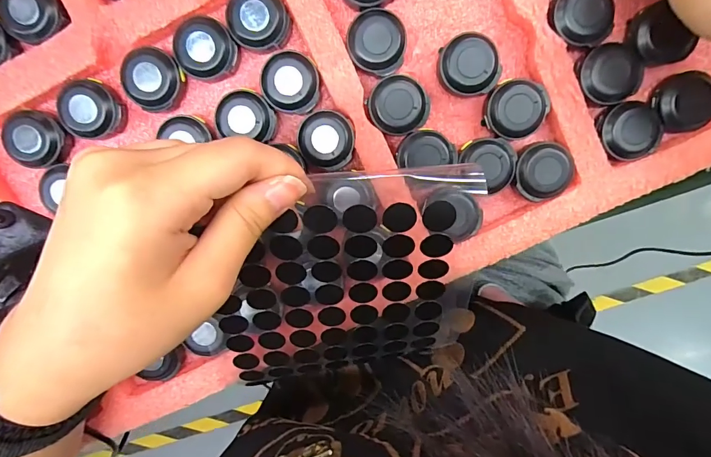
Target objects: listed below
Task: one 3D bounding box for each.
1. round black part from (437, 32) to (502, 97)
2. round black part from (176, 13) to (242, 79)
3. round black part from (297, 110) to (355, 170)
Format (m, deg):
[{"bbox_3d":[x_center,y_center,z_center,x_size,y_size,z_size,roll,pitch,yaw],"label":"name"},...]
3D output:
[{"bbox_3d":[0.056,-0.081,0.198,0.029,0.012,0.028,0,102,0],"label":"round black part"},{"bbox_3d":[-0.074,-0.088,0.196,0.029,0.011,0.027,0,102,0],"label":"round black part"},{"bbox_3d":[-0.015,-0.045,0.201,0.028,0.005,0.028,0,102,0],"label":"round black part"}]

